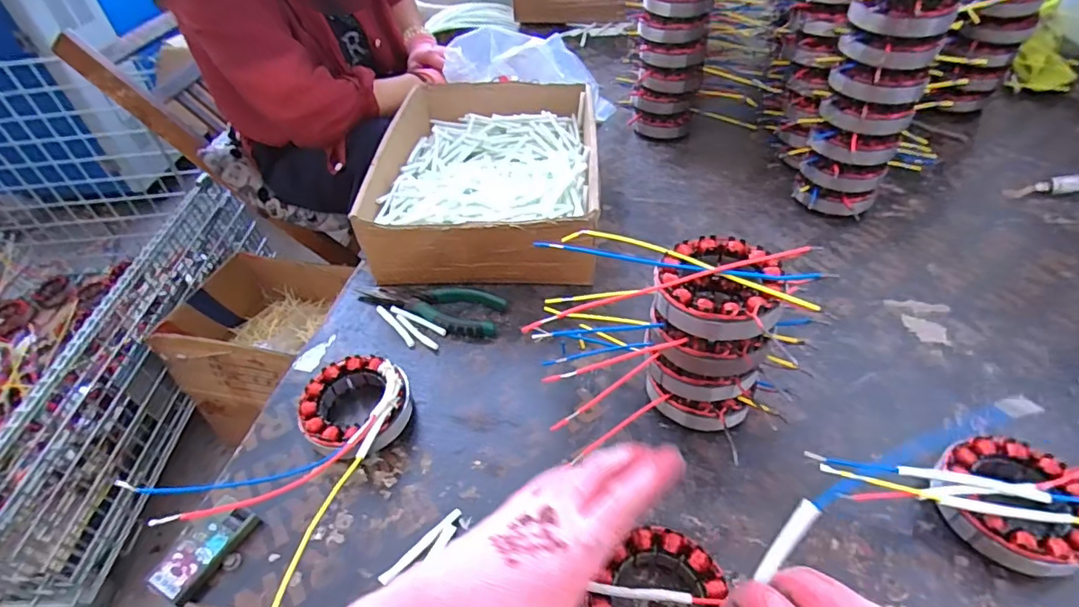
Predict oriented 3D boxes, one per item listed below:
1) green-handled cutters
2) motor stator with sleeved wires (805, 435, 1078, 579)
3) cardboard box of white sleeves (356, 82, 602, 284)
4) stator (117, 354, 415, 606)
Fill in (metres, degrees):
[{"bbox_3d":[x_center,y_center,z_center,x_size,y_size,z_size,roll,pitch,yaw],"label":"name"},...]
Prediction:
[{"bbox_3d":[-0.110,0.000,0.533,0.147,0.014,0.058,7,46,12],"label":"green-handled cutters"},{"bbox_3d":[0.300,0.135,0.355,0.199,0.041,0.089,-6,45,-1],"label":"motor stator with sleeved wires"},{"bbox_3d":[-0.054,-0.162,0.641,0.229,0.083,0.332,-1,45,4],"label":"cardboard box of white sleeves"},{"bbox_3d":[-0.180,0.122,0.379,0.119,0.073,0.229,5,46,9],"label":"stator"}]

